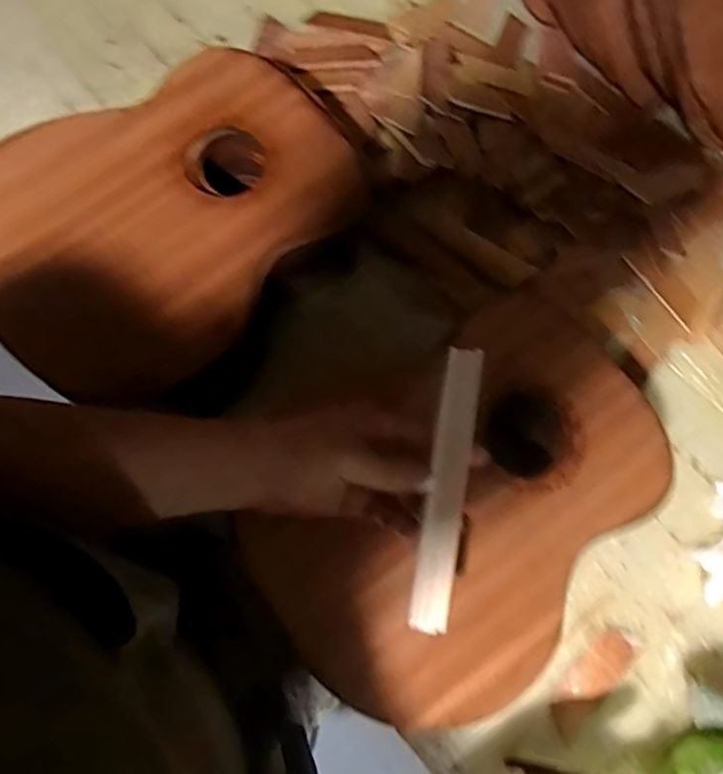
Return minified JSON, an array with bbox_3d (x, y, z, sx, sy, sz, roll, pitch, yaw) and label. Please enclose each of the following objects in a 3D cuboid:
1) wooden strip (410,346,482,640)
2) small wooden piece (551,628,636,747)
[{"bbox_3d":[0.054,0.058,0.397,0.023,0.008,0.177,12,70,1],"label":"wooden strip"},{"bbox_3d":[0.185,0.238,0.515,0.090,0.004,0.037,-43,81,-15],"label":"small wooden piece"}]

